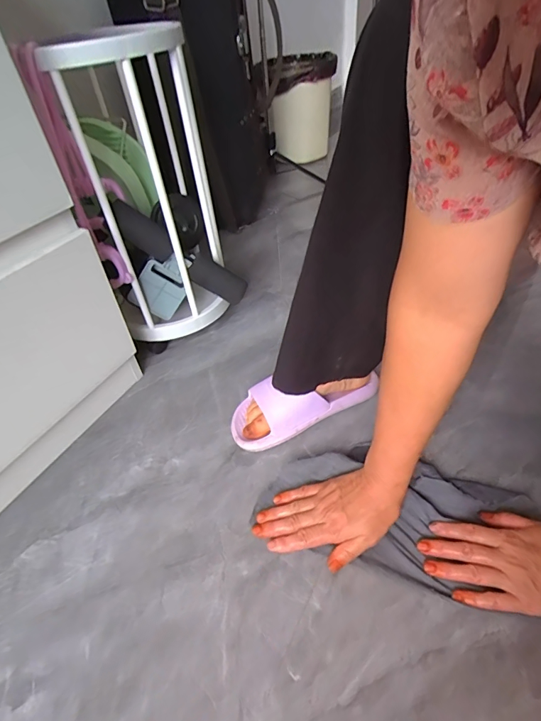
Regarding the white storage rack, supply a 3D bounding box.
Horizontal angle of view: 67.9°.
[{"bbox_3d":[-0.194,-0.290,0.688,0.201,0.428,0.287,-11,45,0],"label":"white storage rack"}]

